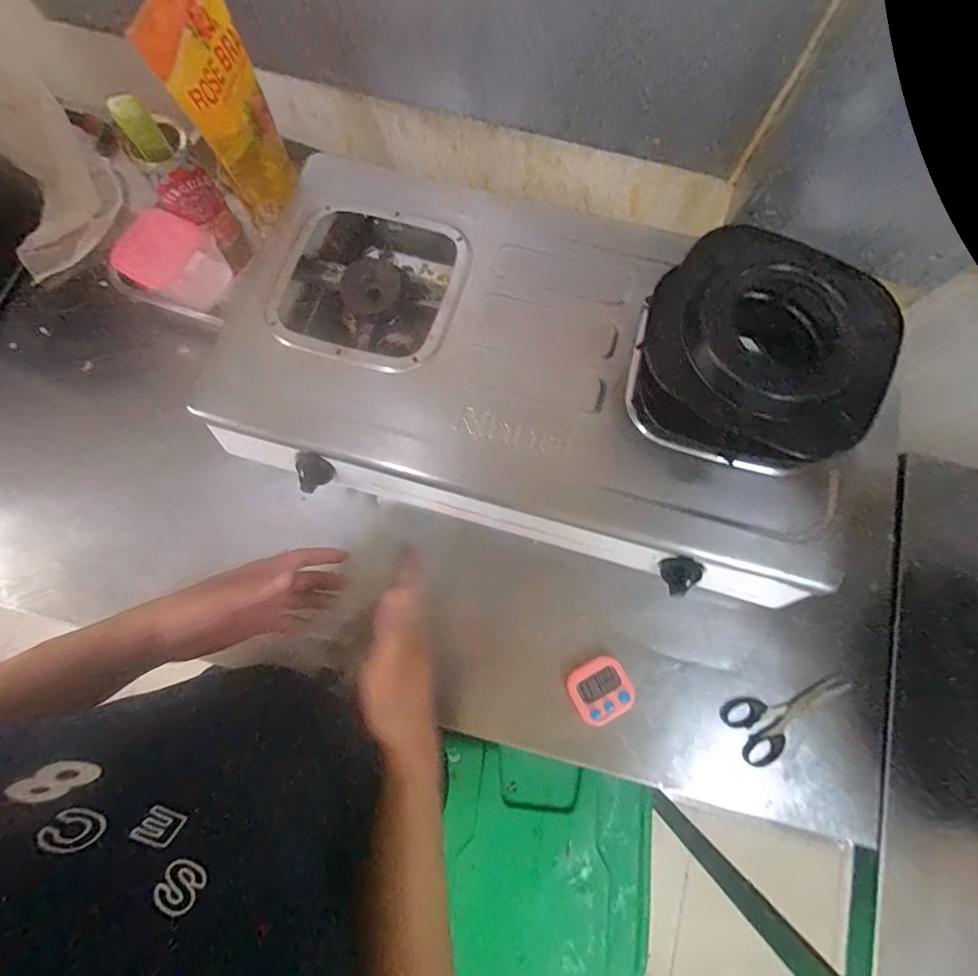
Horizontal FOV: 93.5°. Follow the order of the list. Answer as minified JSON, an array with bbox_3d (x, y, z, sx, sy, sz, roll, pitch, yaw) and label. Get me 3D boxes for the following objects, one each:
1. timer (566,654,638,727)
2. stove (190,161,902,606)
[{"bbox_3d":[0.126,0.227,0.517,0.066,0.016,0.059,-28,79,-7],"label":"timer"},{"bbox_3d":[0.052,-0.145,0.531,0.691,0.202,0.403,15,77,2],"label":"stove"}]

